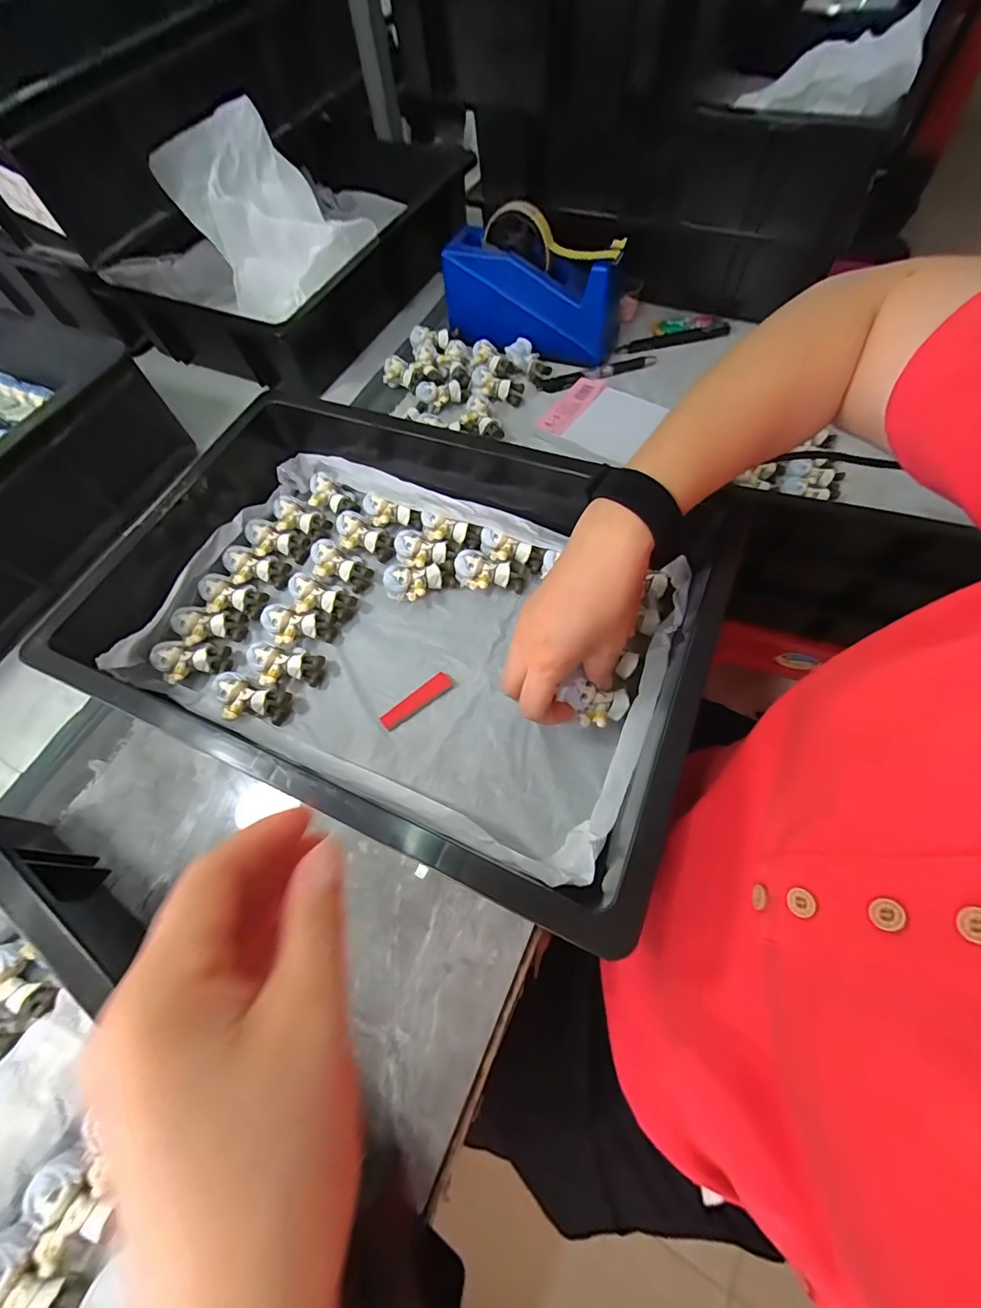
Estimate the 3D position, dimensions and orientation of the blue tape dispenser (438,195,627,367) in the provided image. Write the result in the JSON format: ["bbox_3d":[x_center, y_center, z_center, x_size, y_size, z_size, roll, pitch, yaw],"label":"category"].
[{"bbox_3d":[0.043,-0.404,0.514,0.200,0.112,0.064,16,66,13],"label":"blue tape dispenser"}]

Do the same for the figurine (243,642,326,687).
[{"bbox_3d":[-0.167,0.010,0.378,0.058,0.019,0.035,15,64,-8],"label":"figurine"}]

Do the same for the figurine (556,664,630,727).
[{"bbox_3d":[0.075,0.036,0.331,0.046,0.019,0.031,9,65,4],"label":"figurine"}]

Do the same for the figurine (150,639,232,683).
[{"bbox_3d":[-0.248,0.008,0.385,0.053,0.019,0.036,0,64,5],"label":"figurine"}]

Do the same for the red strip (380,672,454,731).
[{"bbox_3d":[-0.059,0.037,0.375,0.063,0.004,0.016,-36,66,-13],"label":"red strip"}]

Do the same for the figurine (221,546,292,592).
[{"bbox_3d":[-0.215,-0.077,0.426,0.052,0.023,0.035,14,65,11],"label":"figurine"}]

